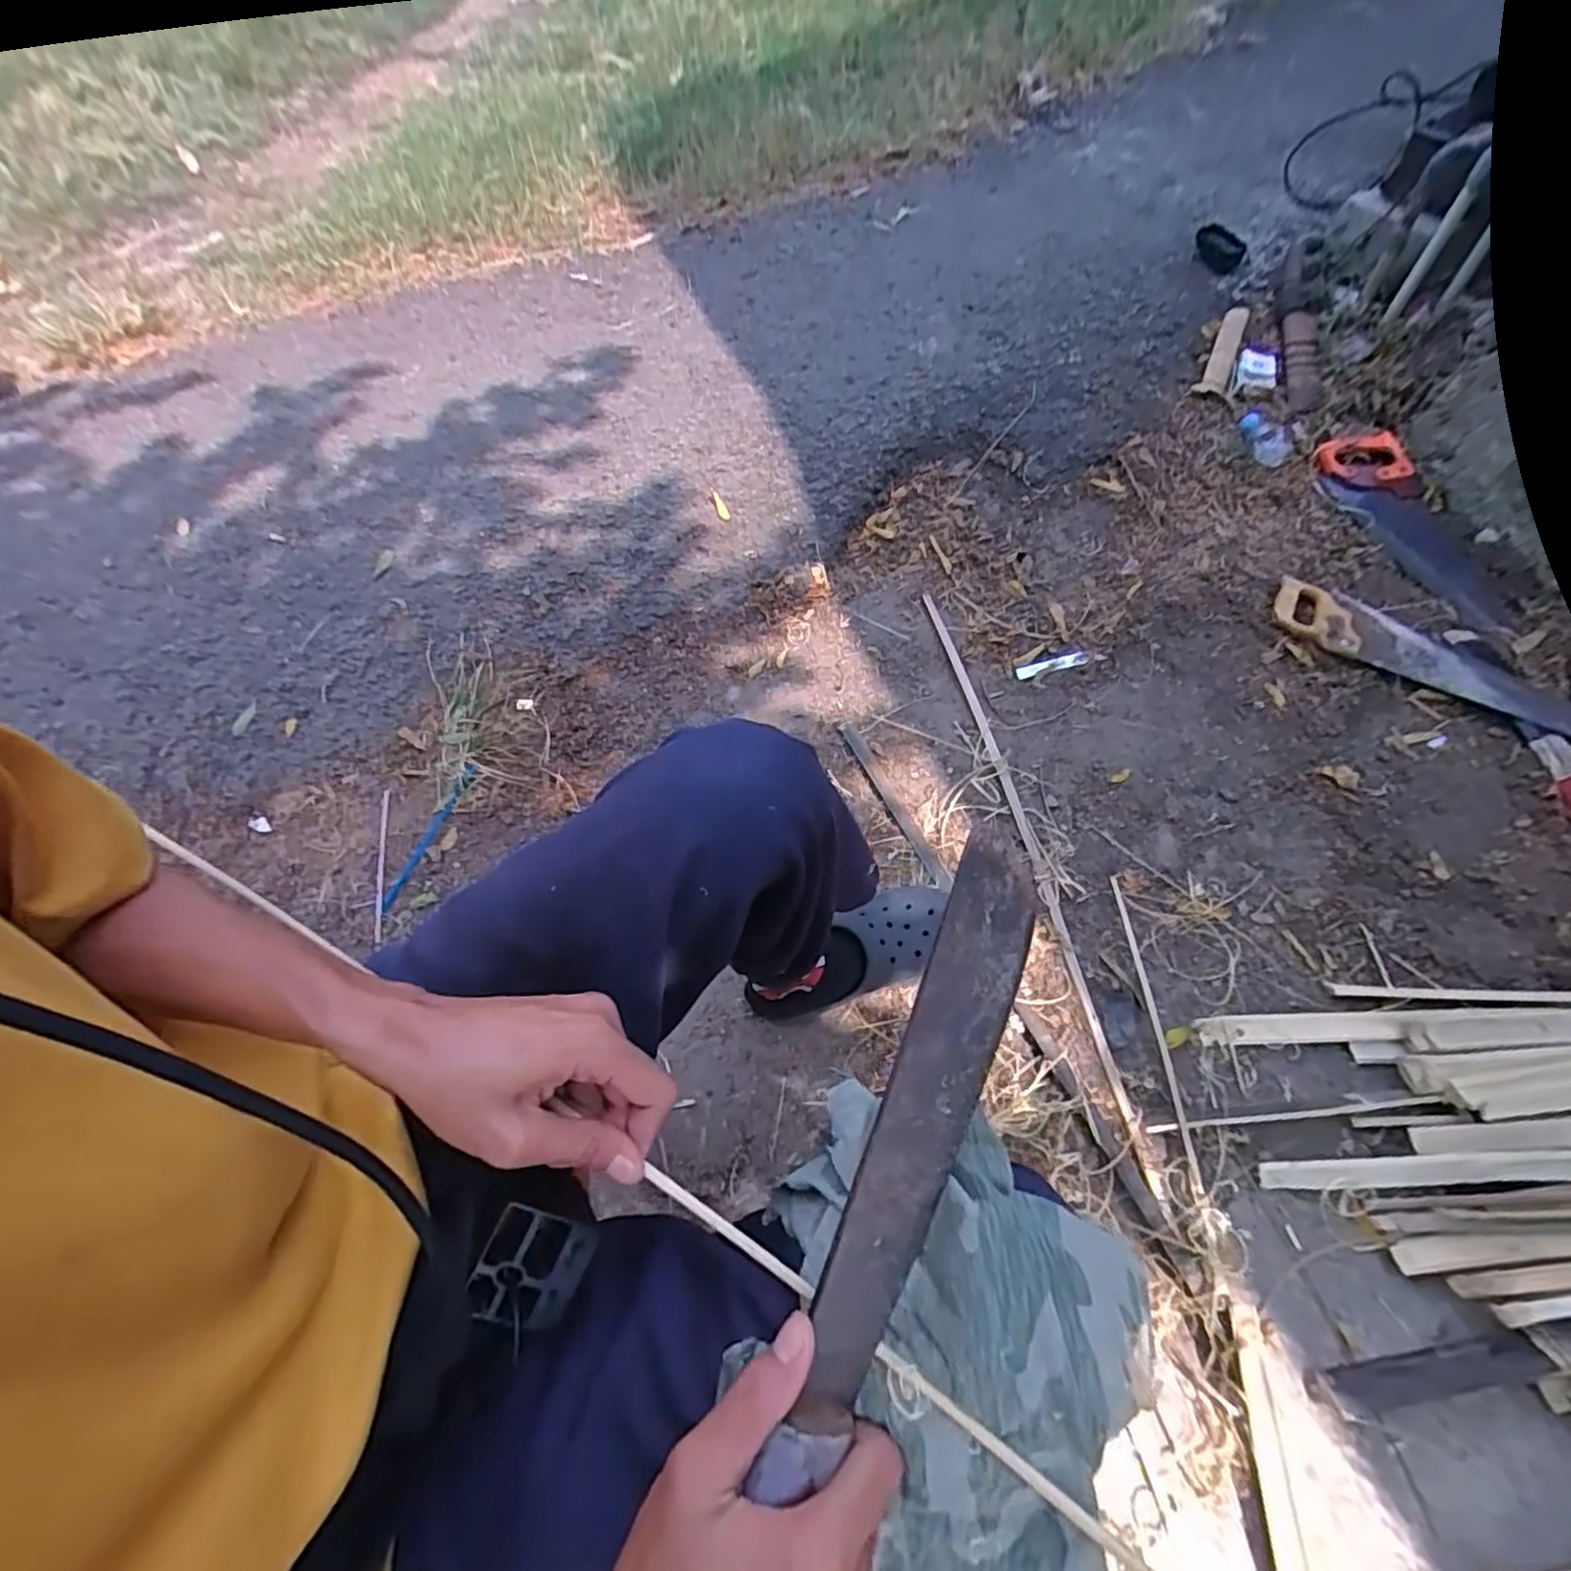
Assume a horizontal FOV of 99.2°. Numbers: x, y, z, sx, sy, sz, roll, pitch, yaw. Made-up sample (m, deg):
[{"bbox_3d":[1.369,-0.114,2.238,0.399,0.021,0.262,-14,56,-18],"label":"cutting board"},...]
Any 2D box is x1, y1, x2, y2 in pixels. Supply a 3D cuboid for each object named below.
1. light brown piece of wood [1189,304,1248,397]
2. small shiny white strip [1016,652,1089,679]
[{"bbox_3d":[0.858,-0.852,1.303,0.052,0.022,0.280,25,65,16],"label":"light brown piece of wood"},{"bbox_3d":[0.435,-0.196,1.089,0.123,0.004,0.026,-14,61,-5],"label":"small shiny white strip"}]

